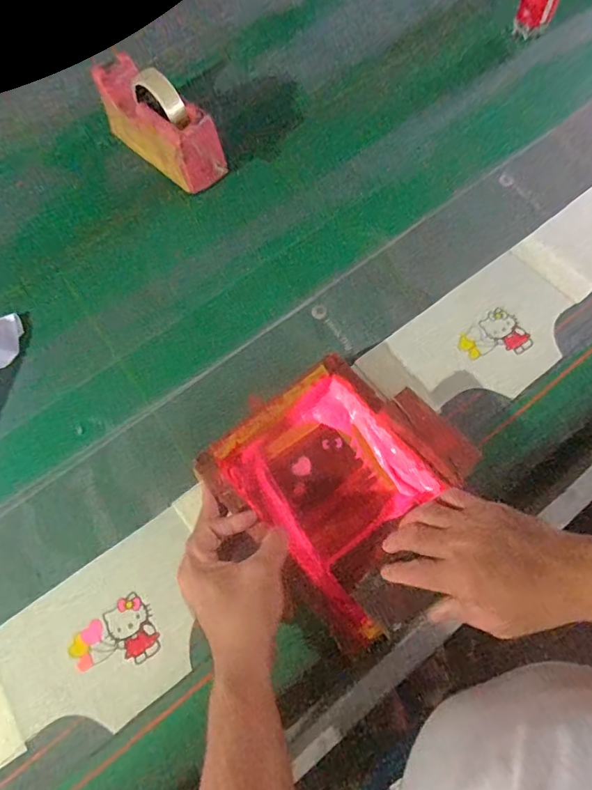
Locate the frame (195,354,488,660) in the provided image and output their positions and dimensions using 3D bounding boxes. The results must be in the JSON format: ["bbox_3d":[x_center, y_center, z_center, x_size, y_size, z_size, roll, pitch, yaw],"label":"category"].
[{"bbox_3d":[0.056,0.094,0.522,0.225,0.059,0.249,-40,70,-14],"label":"frame"}]

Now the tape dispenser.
[{"bbox_3d":[-0.194,-0.387,0.703,0.206,0.125,0.077,40,74,18],"label":"tape dispenser"}]

